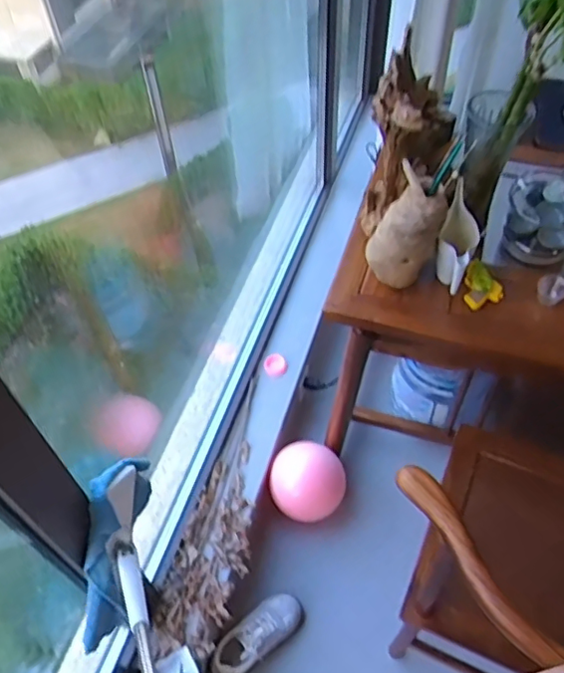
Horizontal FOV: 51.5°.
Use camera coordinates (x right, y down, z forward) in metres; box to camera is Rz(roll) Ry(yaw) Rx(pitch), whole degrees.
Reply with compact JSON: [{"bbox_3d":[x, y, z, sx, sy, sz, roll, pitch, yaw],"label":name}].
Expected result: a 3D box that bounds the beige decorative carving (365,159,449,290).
[{"bbox_3d":[0.227,-0.195,1.085,0.121,0.186,0.095,30,59,24],"label":"beige decorative carving"}]

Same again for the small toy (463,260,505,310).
[{"bbox_3d":[0.374,-0.099,1.120,0.075,0.037,0.093,-16,52,-10],"label":"small toy"}]

